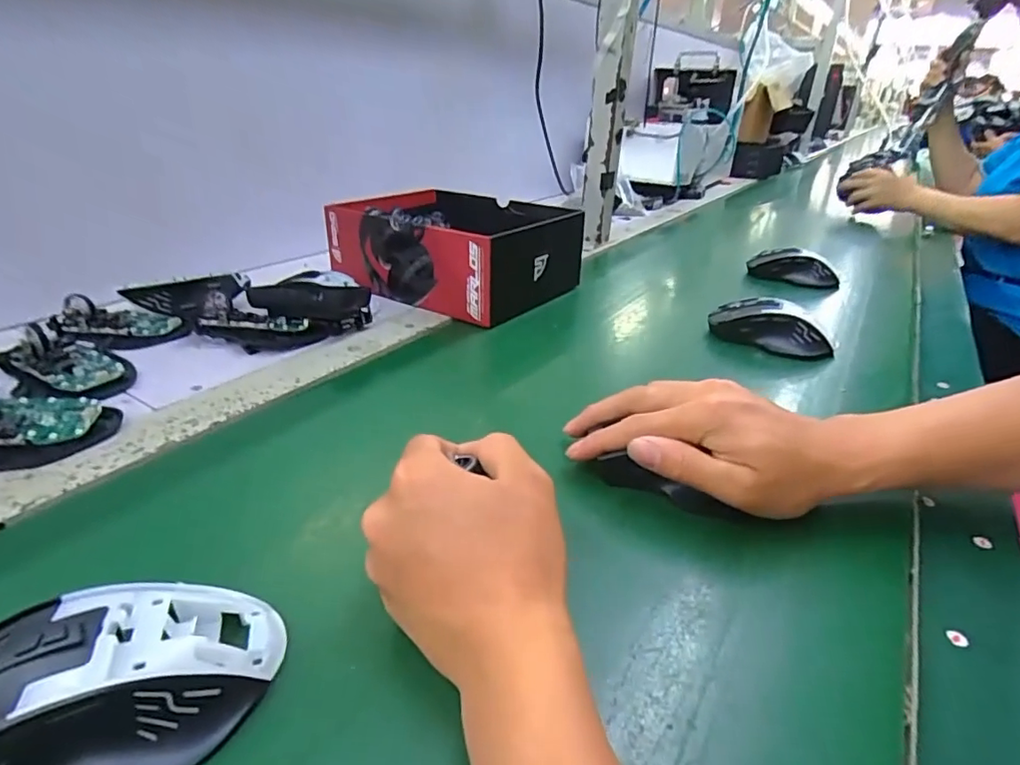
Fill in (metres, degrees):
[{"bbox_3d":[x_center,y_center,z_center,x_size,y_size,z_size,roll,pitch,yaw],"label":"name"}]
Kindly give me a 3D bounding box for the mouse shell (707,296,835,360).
[{"bbox_3d":[0.252,-0.055,0.539,0.113,0.041,0.049,18,31,25],"label":"mouse shell"}]

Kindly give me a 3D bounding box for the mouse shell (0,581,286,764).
[{"bbox_3d":[-0.148,0.104,0.207,0.115,0.036,0.079,-6,29,-18],"label":"mouse shell"}]

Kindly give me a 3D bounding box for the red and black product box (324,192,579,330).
[{"bbox_3d":[-0.069,-0.160,0.653,0.241,0.082,0.198,17,31,24],"label":"red and black product box"}]

